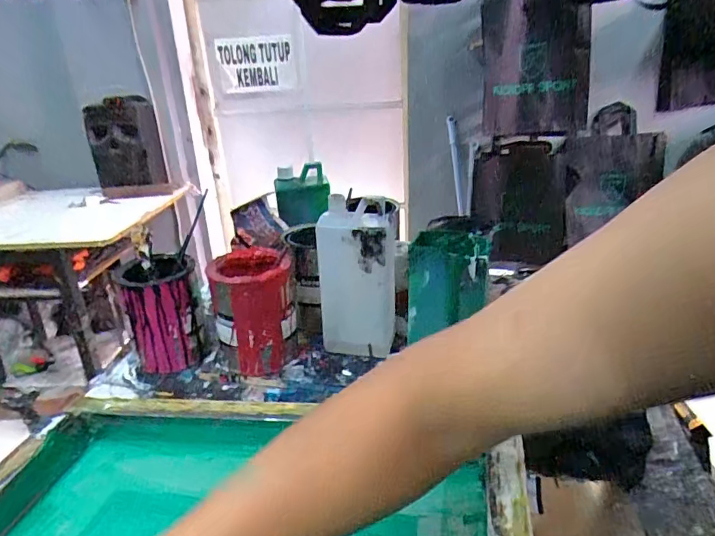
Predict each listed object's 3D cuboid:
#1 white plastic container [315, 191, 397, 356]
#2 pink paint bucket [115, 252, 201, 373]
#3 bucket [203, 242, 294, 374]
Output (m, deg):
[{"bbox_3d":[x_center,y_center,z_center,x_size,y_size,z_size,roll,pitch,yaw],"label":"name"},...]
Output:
[{"bbox_3d":[0.001,0.012,0.664,0.106,0.206,0.074,-3,24,0],"label":"white plastic container"},{"bbox_3d":[-0.279,0.064,0.702,0.095,0.145,0.090,-9,25,-14],"label":"pink paint bucket"},{"bbox_3d":[-0.139,0.056,0.674,0.101,0.140,0.103,-2,21,1],"label":"bucket"}]

